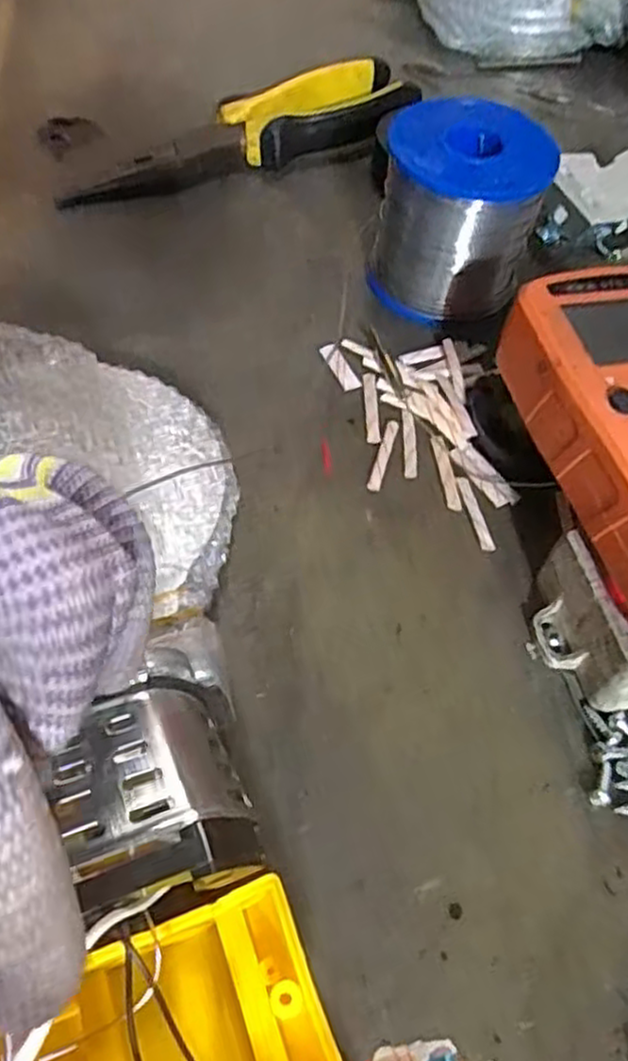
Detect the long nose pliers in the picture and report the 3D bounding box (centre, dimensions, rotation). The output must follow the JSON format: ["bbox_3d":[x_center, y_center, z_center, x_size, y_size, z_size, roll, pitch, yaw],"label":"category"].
[{"bbox_3d":[-0.036,-0.200,0.367,0.191,0.018,0.044,-25,63,-18],"label":"long nose pliers"}]

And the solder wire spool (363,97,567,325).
[{"bbox_3d":[0.059,-0.135,0.308,0.064,0.062,0.064,5,58,0],"label":"solder wire spool"}]

